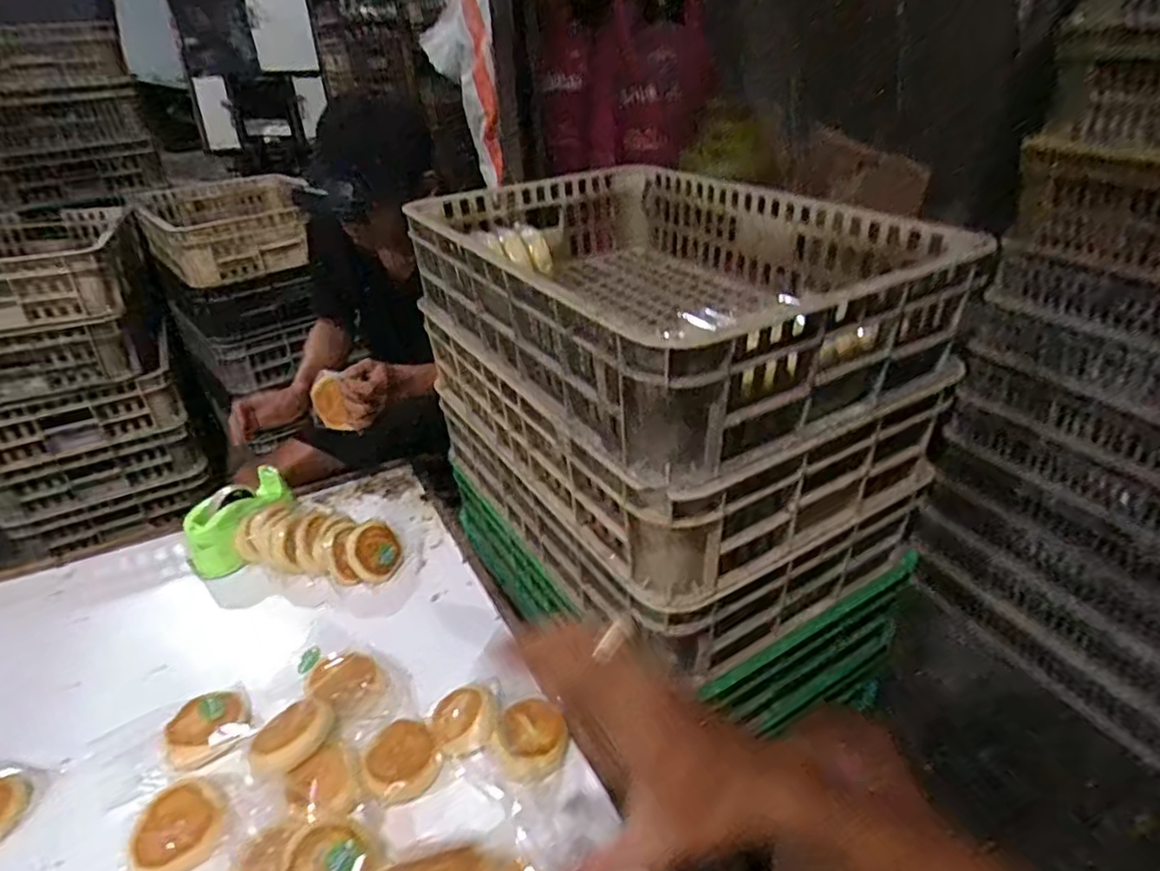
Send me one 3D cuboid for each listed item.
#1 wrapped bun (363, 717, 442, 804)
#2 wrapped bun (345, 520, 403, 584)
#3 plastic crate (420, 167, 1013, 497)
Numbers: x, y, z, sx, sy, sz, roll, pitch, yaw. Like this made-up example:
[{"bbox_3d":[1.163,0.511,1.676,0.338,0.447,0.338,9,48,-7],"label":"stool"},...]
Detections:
[{"bbox_3d":[-0.216,0.392,0.789,0.085,0.032,0.085,-17,35,-22],"label":"wrapped bun"},{"bbox_3d":[-0.347,0.194,1.087,0.083,0.097,0.027,-40,9,-36],"label":"wrapped bun"},{"bbox_3d":[0.078,-0.192,0.793,0.411,0.155,0.609,-21,37,-26],"label":"plastic crate"}]

